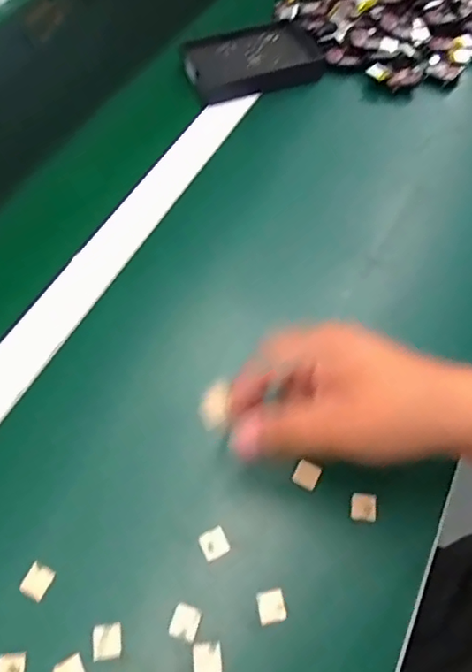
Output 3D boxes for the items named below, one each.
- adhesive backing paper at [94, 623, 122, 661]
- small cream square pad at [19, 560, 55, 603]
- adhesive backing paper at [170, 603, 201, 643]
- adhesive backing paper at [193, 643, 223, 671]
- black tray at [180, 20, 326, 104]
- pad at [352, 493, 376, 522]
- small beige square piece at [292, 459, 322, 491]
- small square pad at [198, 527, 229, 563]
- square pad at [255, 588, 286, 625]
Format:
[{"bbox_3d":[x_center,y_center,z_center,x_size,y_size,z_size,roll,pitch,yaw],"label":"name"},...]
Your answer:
[{"bbox_3d":[-0.075,0.176,0.304,0.015,0.004,0.018,-7,59,-6],"label":"adhesive backing paper"},{"bbox_3d":[-0.121,0.149,0.318,0.015,0.004,0.018,19,61,10],"label":"small cream square pad"},{"bbox_3d":[-0.030,0.169,0.309,0.015,0.004,0.018,14,60,7],"label":"adhesive backing paper"},{"bbox_3d":[-0.016,0.186,0.300,0.017,0.004,0.016,-3,59,-3],"label":"adhesive backing paper"},{"bbox_3d":[0.015,-0.305,0.576,0.143,0.021,0.100,-19,61,-12],"label":"black tray"},{"bbox_3d":[0.085,0.113,0.348,0.015,0.004,0.017,7,59,3],"label":"pad"},{"bbox_3d":[0.048,0.094,0.355,0.016,0.007,0.016,24,62,13],"label":"small beige square piece"},{"bbox_3d":[-0.014,0.131,0.333,0.017,0.004,0.017,-23,62,-14],"label":"small square pad"},{"bbox_3d":[0.022,0.162,0.315,0.017,0.004,0.017,-11,60,-8],"label":"square pad"}]

